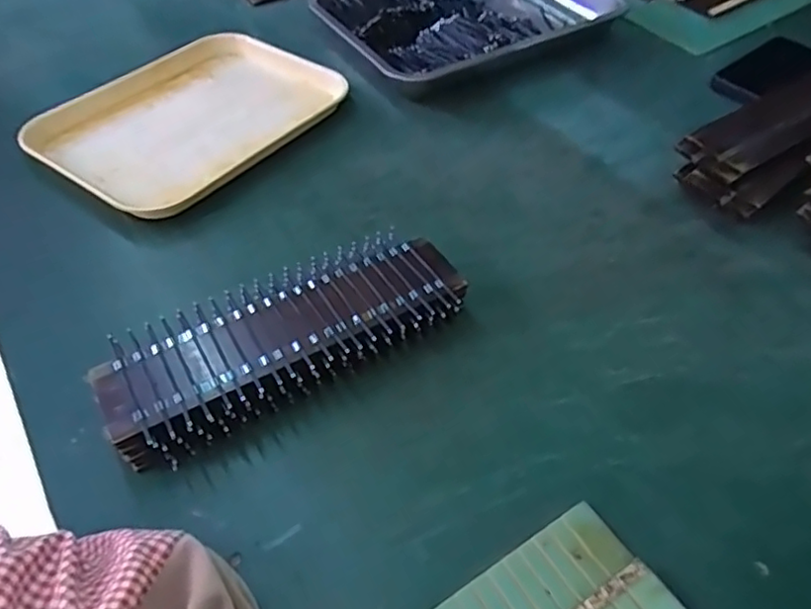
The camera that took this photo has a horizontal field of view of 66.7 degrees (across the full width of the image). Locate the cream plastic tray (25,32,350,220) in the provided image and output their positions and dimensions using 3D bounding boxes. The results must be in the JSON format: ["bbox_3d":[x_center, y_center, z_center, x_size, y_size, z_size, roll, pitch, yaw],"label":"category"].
[{"bbox_3d":[-0.229,-0.206,0.666,0.219,0.026,0.296,29,55,25],"label":"cream plastic tray"}]

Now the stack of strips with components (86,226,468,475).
[{"bbox_3d":[-0.093,0.020,0.467,0.270,0.042,0.128,-27,53,-20],"label":"stack of strips with components"}]

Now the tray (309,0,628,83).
[{"bbox_3d":[0.091,-0.387,0.811,0.372,0.045,0.270,-24,52,-18],"label":"tray"}]

